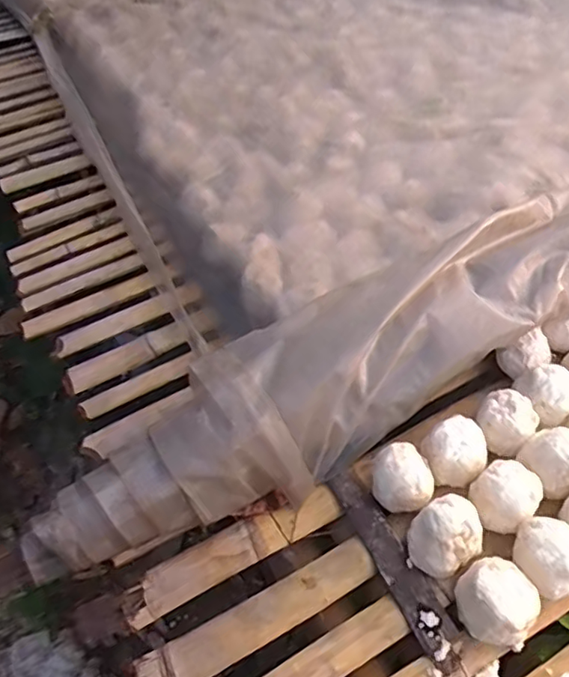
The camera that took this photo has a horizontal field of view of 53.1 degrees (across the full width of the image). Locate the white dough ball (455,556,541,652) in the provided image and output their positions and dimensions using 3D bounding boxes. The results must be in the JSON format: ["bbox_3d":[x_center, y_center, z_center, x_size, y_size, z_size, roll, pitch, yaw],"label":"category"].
[{"bbox_3d":[0.211,0.262,0.568,0.072,0.063,0.072,-3,48,4],"label":"white dough ball"}]

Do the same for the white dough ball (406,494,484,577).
[{"bbox_3d":[0.169,0.205,0.598,0.076,0.061,0.064,-17,49,-10],"label":"white dough ball"}]

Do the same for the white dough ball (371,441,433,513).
[{"bbox_3d":[0.133,0.159,0.646,0.065,0.059,0.064,-2,48,3],"label":"white dough ball"}]

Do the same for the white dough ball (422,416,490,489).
[{"bbox_3d":[0.200,0.129,0.659,0.073,0.050,0.068,-2,48,3],"label":"white dough ball"}]

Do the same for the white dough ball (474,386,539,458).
[{"bbox_3d":[0.263,0.098,0.676,0.063,0.050,0.057,16,52,18],"label":"white dough ball"}]

